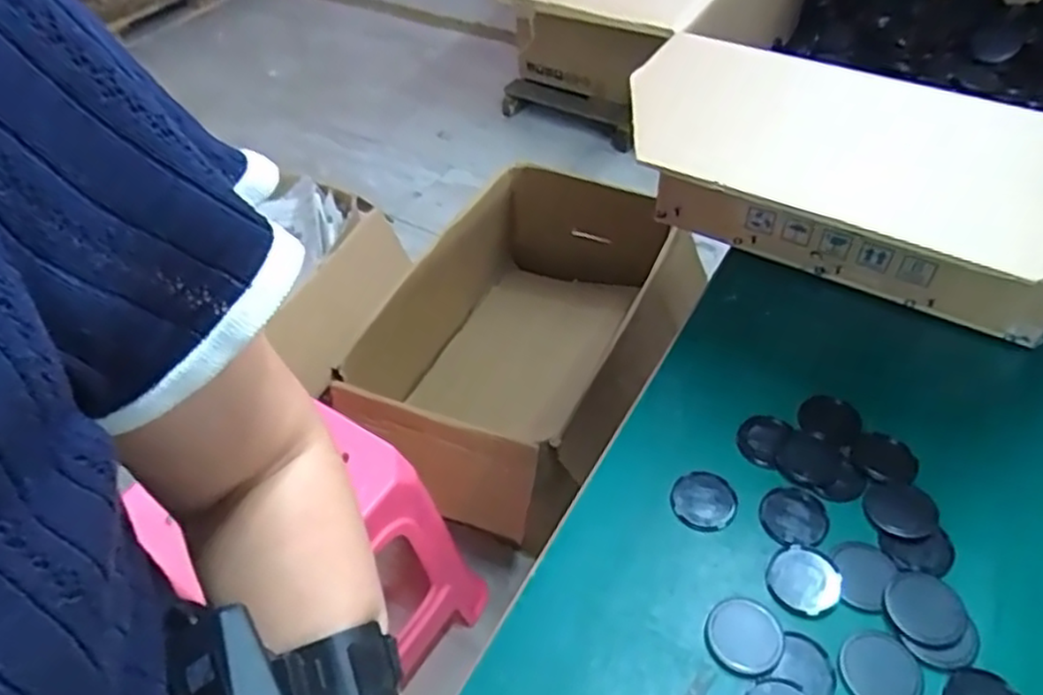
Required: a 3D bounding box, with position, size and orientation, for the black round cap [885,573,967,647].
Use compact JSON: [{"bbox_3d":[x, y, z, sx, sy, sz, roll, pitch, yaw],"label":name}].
[{"bbox_3d":[0.283,0.183,0.485,0.054,0.005,0.050,-2,49,2],"label":"black round cap"}]

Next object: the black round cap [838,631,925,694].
[{"bbox_3d":[0.239,0.214,0.461,0.049,0.004,0.050,-2,49,2],"label":"black round cap"}]

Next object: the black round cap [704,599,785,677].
[{"bbox_3d":[0.155,0.201,0.483,0.051,0.004,0.050,-2,49,2],"label":"black round cap"}]

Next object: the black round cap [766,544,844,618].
[{"bbox_3d":[0.205,0.169,0.504,0.048,0.008,0.052,-12,39,10],"label":"black round cap"}]

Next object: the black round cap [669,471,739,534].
[{"bbox_3d":[0.145,0.123,0.552,0.051,0.004,0.049,-2,49,2],"label":"black round cap"}]

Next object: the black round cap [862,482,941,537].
[{"bbox_3d":[0.293,0.126,0.536,0.051,0.004,0.044,5,49,8],"label":"black round cap"}]

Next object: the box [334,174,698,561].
[{"bbox_3d":[-0.002,-0.022,1.313,0.539,0.285,0.705,24,55,23],"label":"box"}]

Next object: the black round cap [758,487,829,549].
[{"bbox_3d":[0.212,0.133,0.541,0.049,0.004,0.047,-2,49,2],"label":"black round cap"}]

